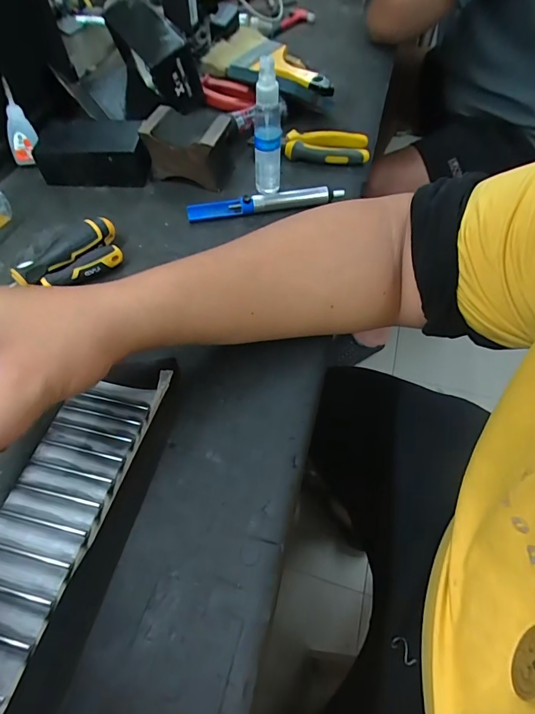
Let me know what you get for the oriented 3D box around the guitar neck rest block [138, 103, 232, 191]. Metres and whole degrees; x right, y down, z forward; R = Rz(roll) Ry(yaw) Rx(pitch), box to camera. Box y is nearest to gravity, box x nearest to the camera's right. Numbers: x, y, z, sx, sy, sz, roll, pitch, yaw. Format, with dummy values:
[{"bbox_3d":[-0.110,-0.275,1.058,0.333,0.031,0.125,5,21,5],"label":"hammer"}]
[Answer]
[{"bbox_3d":[-0.096,-0.254,0.482,0.093,0.059,0.071,17,57,9],"label":"guitar neck rest block"}]

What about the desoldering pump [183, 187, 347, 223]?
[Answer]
[{"bbox_3d":[-0.002,-0.177,0.455,0.175,0.026,0.019,-7,57,-7],"label":"desoldering pump"}]

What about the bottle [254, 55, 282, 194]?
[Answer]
[{"bbox_3d":[0.001,-0.242,0.431,0.028,0.137,0.030,1,56,-1],"label":"bottle"}]

